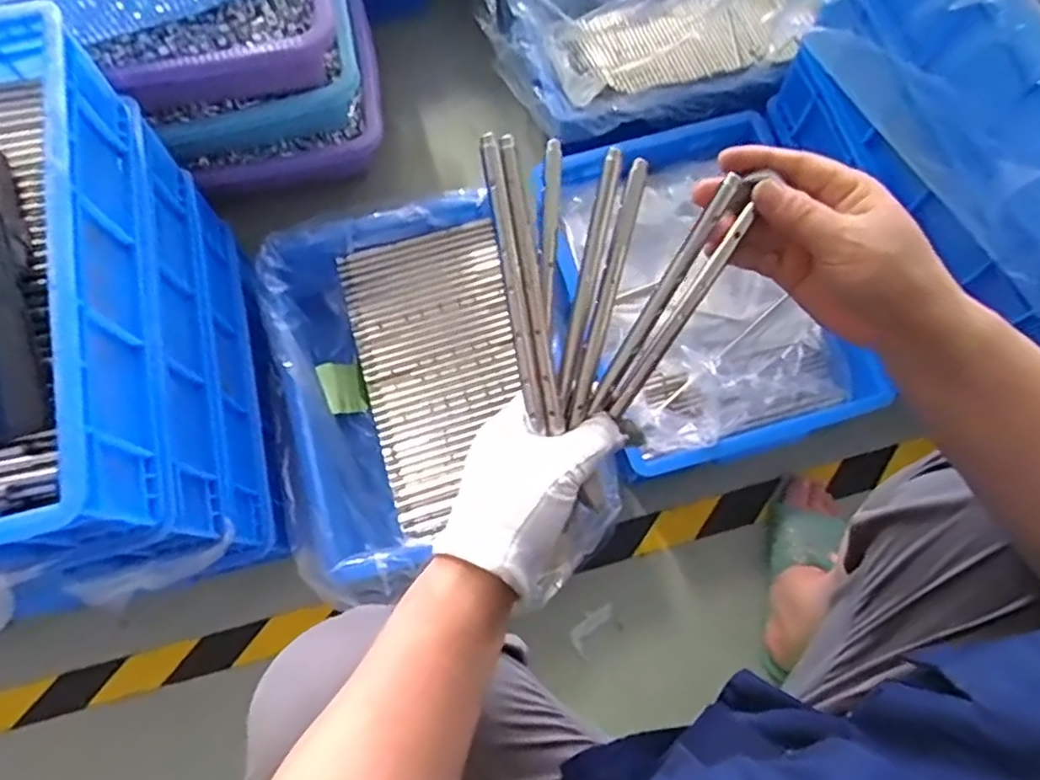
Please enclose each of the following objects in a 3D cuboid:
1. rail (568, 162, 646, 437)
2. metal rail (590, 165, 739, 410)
[{"bbox_3d":[0.047,-0.049,0.351,0.012,0.015,0.138,14,101,5],"label":"rail"},{"bbox_3d":[0.072,-0.046,0.341,0.010,0.008,0.137,33,110,10],"label":"metal rail"}]

